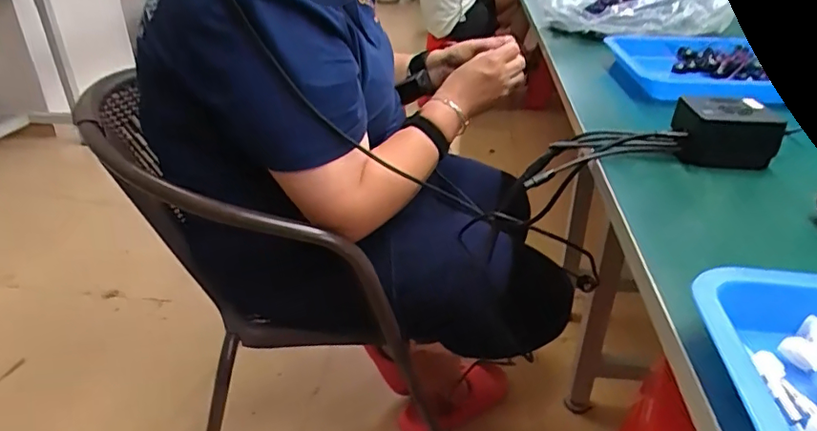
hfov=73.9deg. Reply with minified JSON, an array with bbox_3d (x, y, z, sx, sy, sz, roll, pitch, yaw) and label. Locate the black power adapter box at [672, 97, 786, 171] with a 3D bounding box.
[{"bbox_3d":[0.311,-0.087,0.533,0.089,0.043,0.065,8,31,13],"label":"black power adapter box"}]

